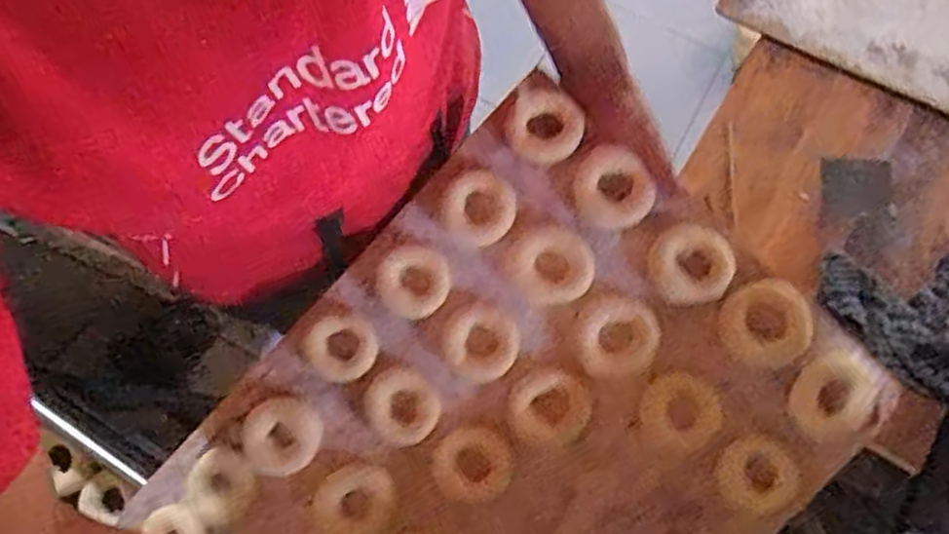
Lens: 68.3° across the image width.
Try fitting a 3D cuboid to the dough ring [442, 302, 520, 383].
[{"bbox_3d":[0.005,0.068,0.632,0.066,0.011,0.068,0,79,0],"label":"dough ring"}]

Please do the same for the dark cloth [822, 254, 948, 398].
[{"bbox_3d":[0.598,0.072,0.929,0.212,0.091,0.186,2,79,1],"label":"dark cloth"}]

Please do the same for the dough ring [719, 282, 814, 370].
[{"bbox_3d":[0.249,0.049,0.596,0.071,0.015,0.070,0,79,0],"label":"dough ring"}]

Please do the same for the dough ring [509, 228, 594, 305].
[{"bbox_3d":[0.068,0.000,0.627,0.073,0.015,0.063,15,80,3],"label":"dough ring"}]

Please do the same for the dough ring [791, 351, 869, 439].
[{"bbox_3d":[0.299,0.108,0.589,0.057,0.011,0.069,25,80,5],"label":"dough ring"}]

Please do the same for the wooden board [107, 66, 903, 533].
[{"bbox_3d":[0.001,0.181,0.616,0.414,0.026,0.583,42,91,9],"label":"wooden board"}]

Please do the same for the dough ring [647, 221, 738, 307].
[{"bbox_3d":[0.187,-0.002,0.605,0.069,0.017,0.064,0,79,0],"label":"dough ring"}]

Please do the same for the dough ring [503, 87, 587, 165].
[{"bbox_3d":[0.061,-0.125,0.635,0.060,0.017,0.068,-42,89,14],"label":"dough ring"}]

